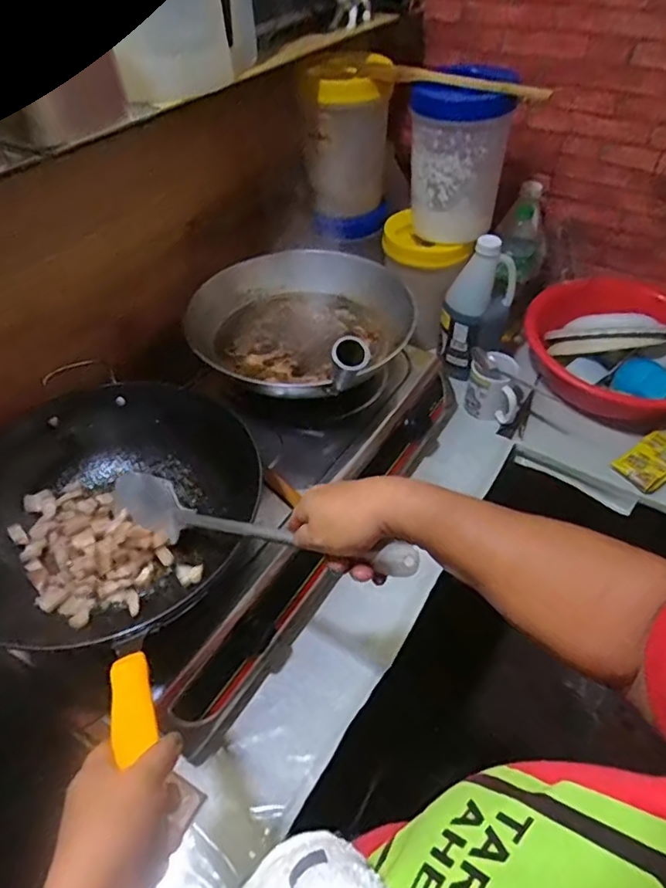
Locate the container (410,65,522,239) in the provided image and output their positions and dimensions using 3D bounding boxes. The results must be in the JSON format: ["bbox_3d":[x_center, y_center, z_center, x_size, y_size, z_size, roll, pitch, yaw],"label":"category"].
[{"bbox_3d":[0.204,-0.472,0.947,0.153,0.238,0.126,6,47,7],"label":"container"}]

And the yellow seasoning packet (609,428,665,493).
[{"bbox_3d":[0.545,0.022,0.949,0.128,0.024,0.079,-34,57,-13],"label":"yellow seasoning packet"}]

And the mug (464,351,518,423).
[{"bbox_3d":[0.286,-0.100,1.017,0.087,0.103,0.071,12,48,12],"label":"mug"}]

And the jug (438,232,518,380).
[{"bbox_3d":[0.256,-0.240,1.006,0.120,0.250,0.095,10,47,10],"label":"jug"}]

